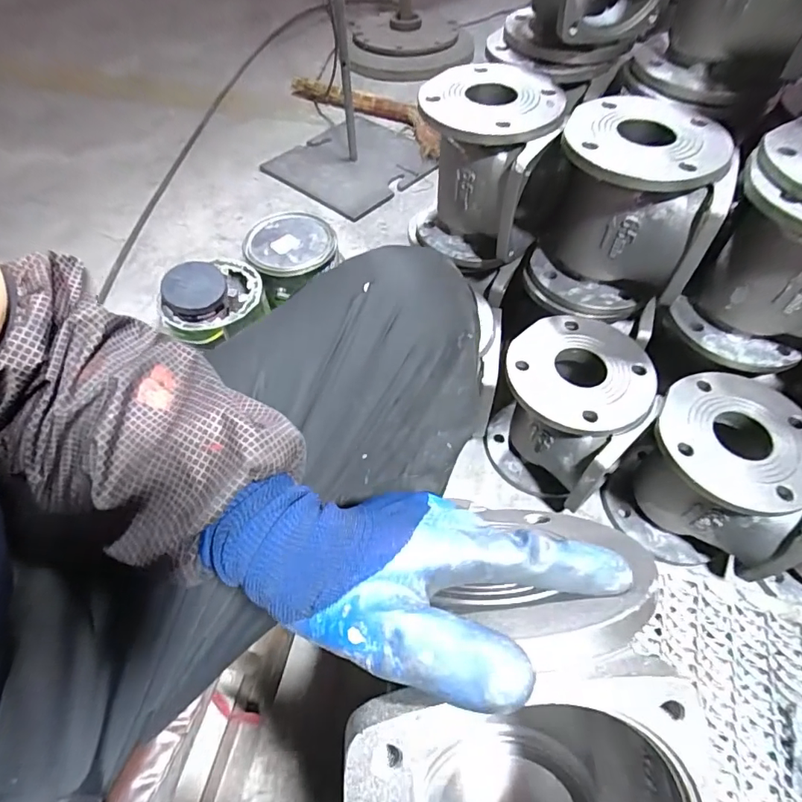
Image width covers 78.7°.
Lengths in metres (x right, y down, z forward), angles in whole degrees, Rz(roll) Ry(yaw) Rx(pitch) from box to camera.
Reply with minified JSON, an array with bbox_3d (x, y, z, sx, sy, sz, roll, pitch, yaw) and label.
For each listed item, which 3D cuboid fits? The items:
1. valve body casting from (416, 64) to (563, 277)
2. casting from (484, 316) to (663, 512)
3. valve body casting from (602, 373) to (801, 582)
[{"bbox_3d":[0.111,-0.303,0.654,0.170,0.193,0.171,17,56,13],"label":"valve body casting"},{"bbox_3d":[0.228,0.014,0.670,0.177,0.185,0.170,0,54,1],"label":"casting"},{"bbox_3d":[0.387,0.095,0.613,0.176,0.190,0.163,24,58,17],"label":"valve body casting"}]

